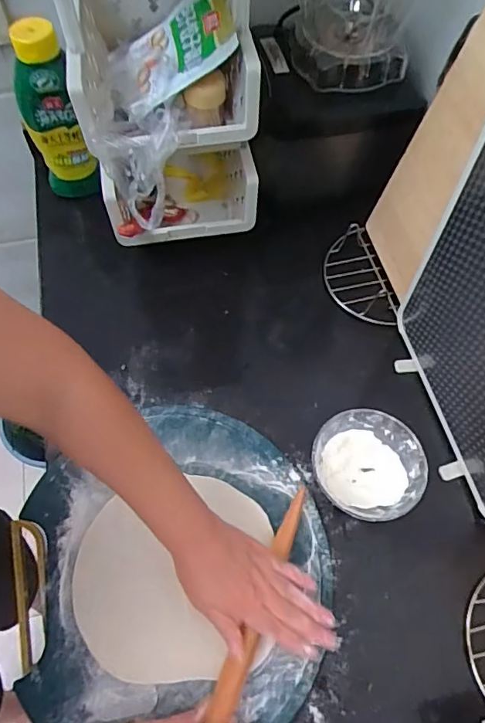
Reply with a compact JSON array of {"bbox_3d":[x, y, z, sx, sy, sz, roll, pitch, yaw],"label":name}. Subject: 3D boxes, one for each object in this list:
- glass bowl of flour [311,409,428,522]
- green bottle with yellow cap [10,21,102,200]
[{"bbox_3d":[0.139,0.120,0.577,0.118,0.052,0.115,0,61,-1],"label":"glass bowl of flour"},{"bbox_3d":[-0.261,-0.335,0.713,0.078,0.236,0.048,-23,64,-13],"label":"green bottle with yellow cap"}]

